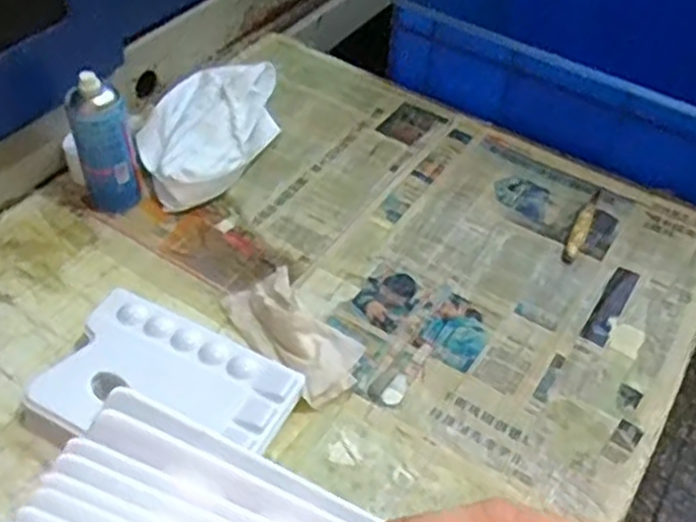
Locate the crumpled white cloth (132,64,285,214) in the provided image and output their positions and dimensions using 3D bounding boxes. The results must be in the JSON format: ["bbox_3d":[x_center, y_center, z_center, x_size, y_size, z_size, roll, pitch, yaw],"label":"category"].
[{"bbox_3d":[-0.198,-0.201,1.063,0.173,0.042,0.326,20,49,14],"label":"crumpled white cloth"}]

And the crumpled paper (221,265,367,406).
[{"bbox_3d":[-0.062,0.076,0.818,0.092,0.033,0.181,-35,58,-31],"label":"crumpled paper"}]

